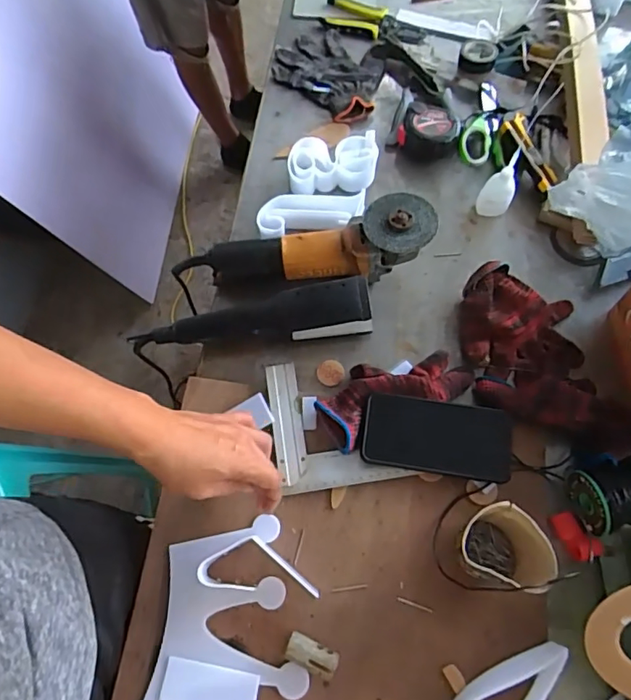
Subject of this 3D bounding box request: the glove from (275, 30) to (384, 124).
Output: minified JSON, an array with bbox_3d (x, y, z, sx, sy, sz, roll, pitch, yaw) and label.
[{"bbox_3d":[0.026,-0.442,0.825,0.183,0.020,0.134,40,73,15],"label":"glove"}]

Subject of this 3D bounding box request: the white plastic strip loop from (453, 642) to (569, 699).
[{"bbox_3d":[0.180,0.323,0.493,0.129,0.046,0.046,-39,72,-15],"label":"white plastic strip loop"}]

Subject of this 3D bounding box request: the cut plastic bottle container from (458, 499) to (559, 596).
[{"bbox_3d":[0.182,0.197,0.512,0.071,0.095,0.074,14,68,6],"label":"cut plastic bottle container"}]

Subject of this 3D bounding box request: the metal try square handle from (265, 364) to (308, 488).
[{"bbox_3d":[-0.033,0.085,0.601,0.033,0.017,0.139,-7,67,-3],"label":"metal try square handle"}]

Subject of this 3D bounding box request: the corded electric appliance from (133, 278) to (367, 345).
[{"bbox_3d":[-0.080,-0.044,0.632,0.293,0.073,0.054,0,67,0],"label":"corded electric appliance"}]

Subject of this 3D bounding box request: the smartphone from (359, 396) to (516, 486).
[{"bbox_3d":[0.131,0.095,0.572,0.155,0.016,0.078,6,74,12],"label":"smartphone"}]

